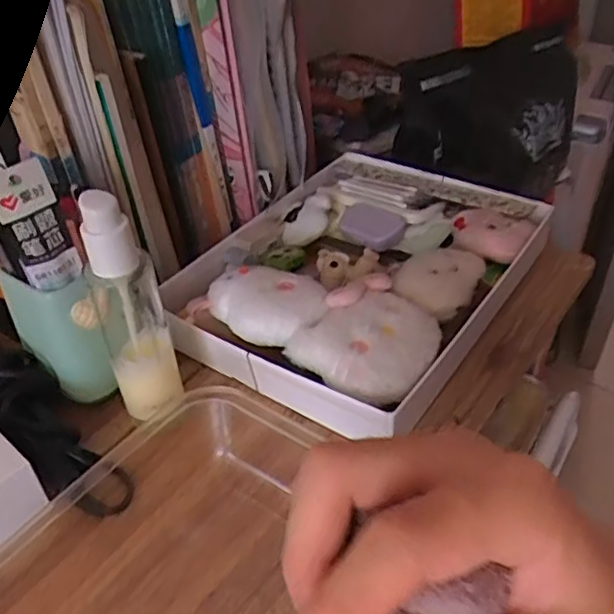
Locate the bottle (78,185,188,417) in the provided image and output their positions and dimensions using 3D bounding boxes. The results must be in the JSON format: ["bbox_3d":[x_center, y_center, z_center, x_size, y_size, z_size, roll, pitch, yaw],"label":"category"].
[{"bbox_3d":[-0.113,0.003,0.408,0.041,0.159,0.034,-15,41,-14],"label":"bottle"}]

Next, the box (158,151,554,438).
[{"bbox_3d":[0.044,-0.044,0.545,0.234,0.060,0.302,22,46,28],"label":"box"}]

